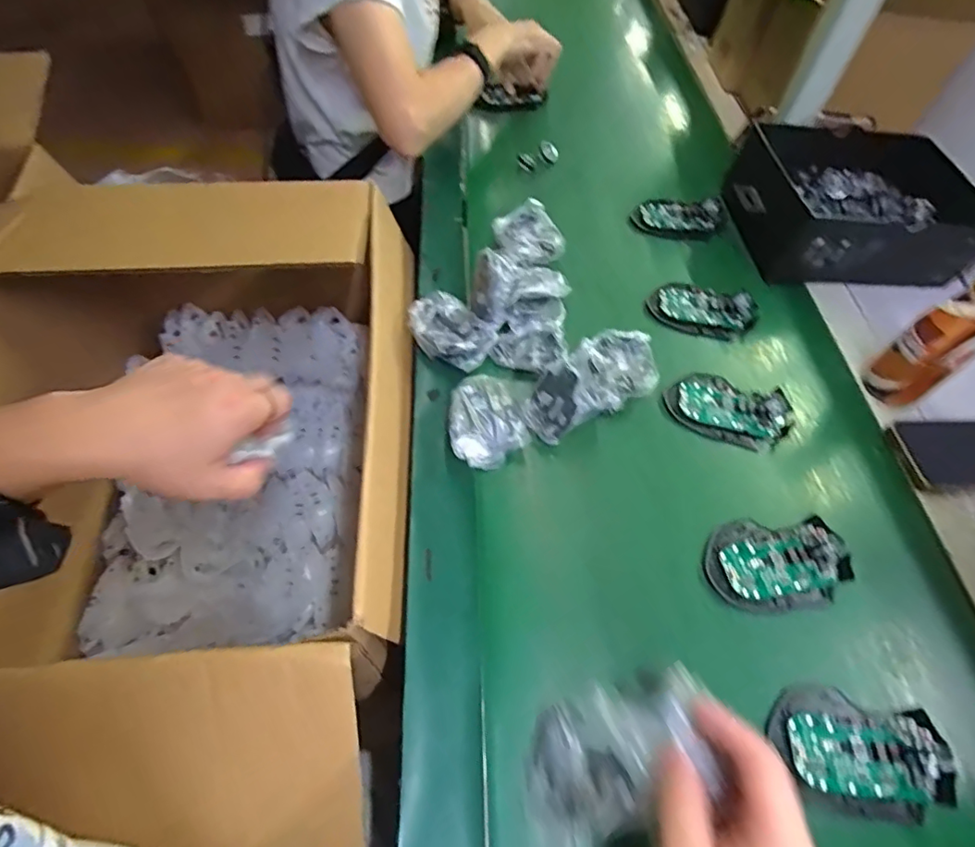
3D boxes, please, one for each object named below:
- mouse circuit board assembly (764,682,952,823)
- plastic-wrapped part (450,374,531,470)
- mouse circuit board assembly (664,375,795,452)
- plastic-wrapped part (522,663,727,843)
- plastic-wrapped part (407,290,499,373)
[{"bbox_3d":[0.253,0.220,0.363,0.114,0.025,0.068,16,57,5],"label":"mouse circuit board assembly"},{"bbox_3d":[0.000,-0.002,0.477,0.066,0.040,0.072,2,57,-3],"label":"plastic-wrapped part"},{"bbox_3d":[0.232,-0.016,0.517,0.114,0.027,0.068,17,57,6],"label":"mouse circuit board assembly"},{"bbox_3d":[0.083,0.203,0.331,0.117,0.035,0.073,-30,51,25],"label":"plastic-wrapped part"},{"bbox_3d":[-0.038,-0.094,0.537,0.088,0.027,0.063,41,63,20],"label":"plastic-wrapped part"}]

